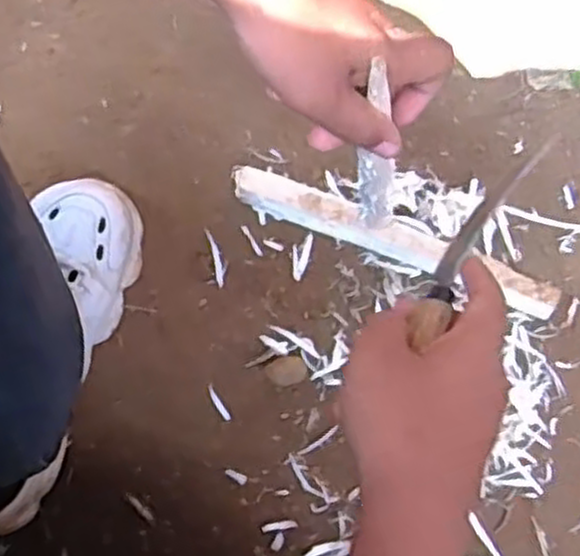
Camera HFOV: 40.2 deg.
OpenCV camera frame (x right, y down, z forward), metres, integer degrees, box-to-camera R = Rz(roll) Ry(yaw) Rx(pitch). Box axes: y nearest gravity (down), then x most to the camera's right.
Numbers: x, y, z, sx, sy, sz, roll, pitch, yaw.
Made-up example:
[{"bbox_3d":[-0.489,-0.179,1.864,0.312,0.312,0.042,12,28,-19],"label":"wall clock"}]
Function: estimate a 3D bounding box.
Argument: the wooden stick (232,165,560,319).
[{"bbox_3d":[0.080,-0.030,0.626,0.265,0.021,0.030,22,81,4],"label":"wooden stick"}]

